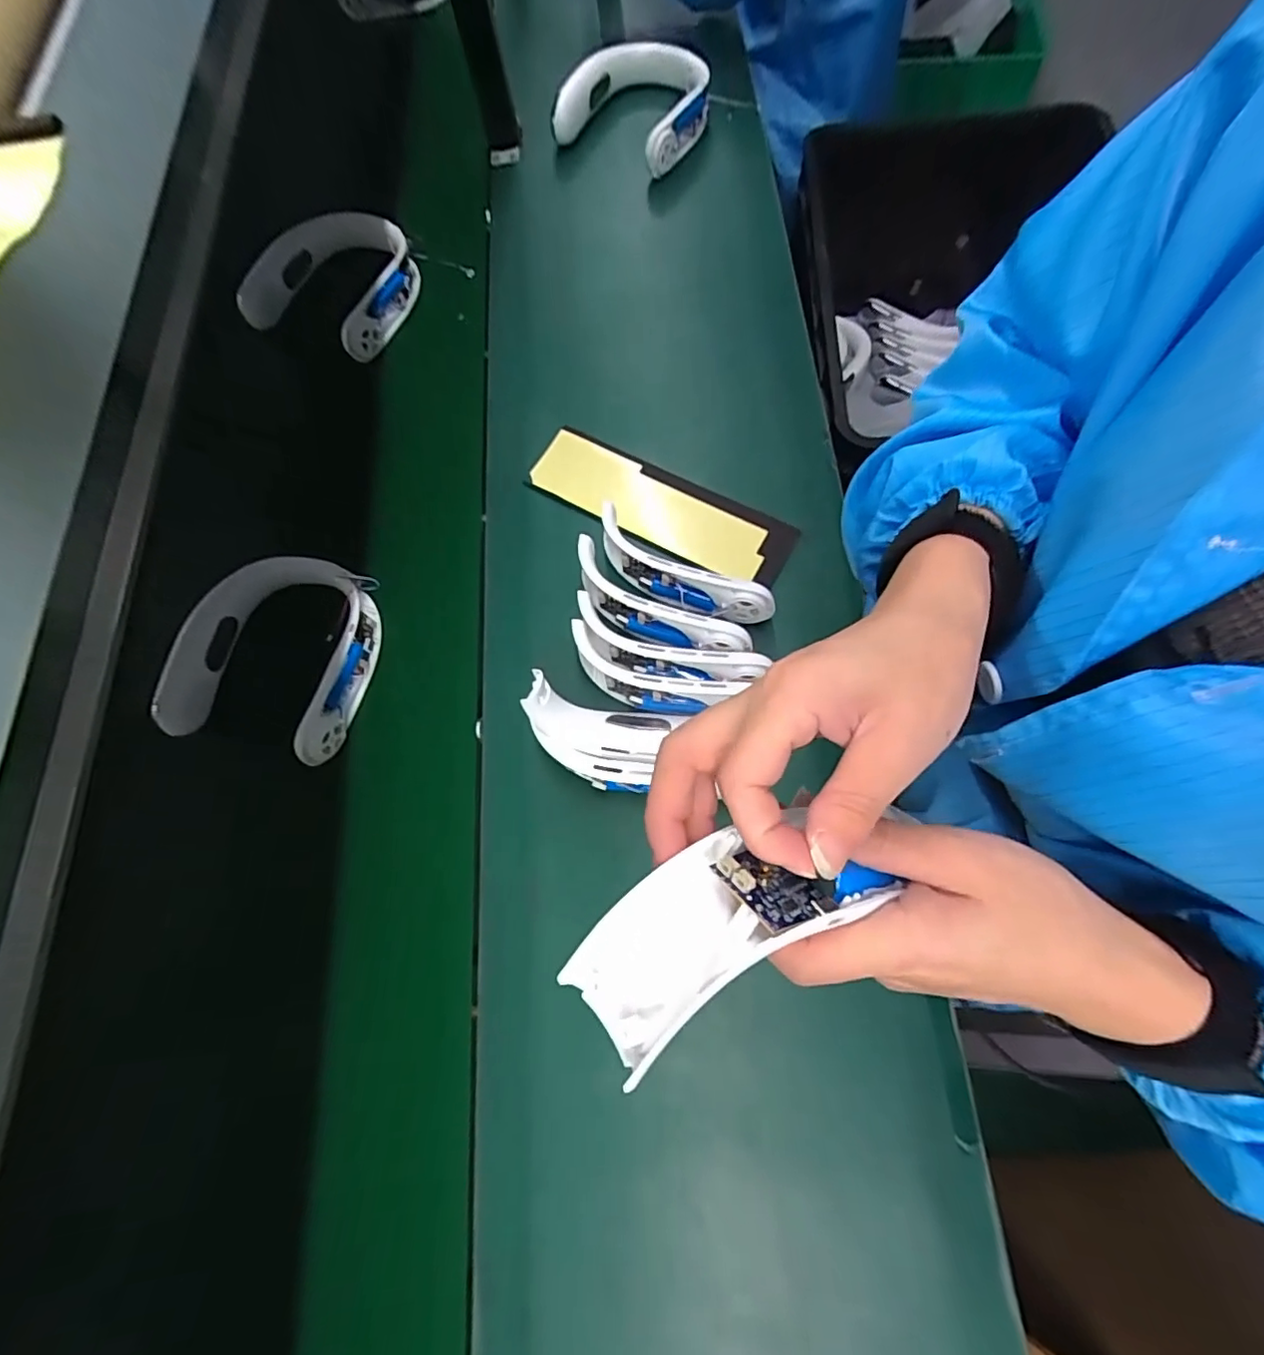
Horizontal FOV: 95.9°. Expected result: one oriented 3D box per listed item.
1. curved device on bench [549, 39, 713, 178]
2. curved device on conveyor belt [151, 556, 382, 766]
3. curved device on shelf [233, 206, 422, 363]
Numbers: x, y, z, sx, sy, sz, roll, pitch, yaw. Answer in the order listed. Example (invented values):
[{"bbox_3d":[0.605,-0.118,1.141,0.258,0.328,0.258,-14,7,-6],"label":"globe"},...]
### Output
[{"bbox_3d":[0.014,-0.829,0.811,0.184,0.080,0.255,31,76,13],"label":"curved device on bench"},{"bbox_3d":[-0.361,-0.031,0.581,0.186,0.051,0.203,9,72,7],"label":"curved device on conveyor belt"},{"bbox_3d":[-0.391,-0.525,0.746,0.196,0.066,0.195,21,74,11],"label":"curved device on shelf"}]

